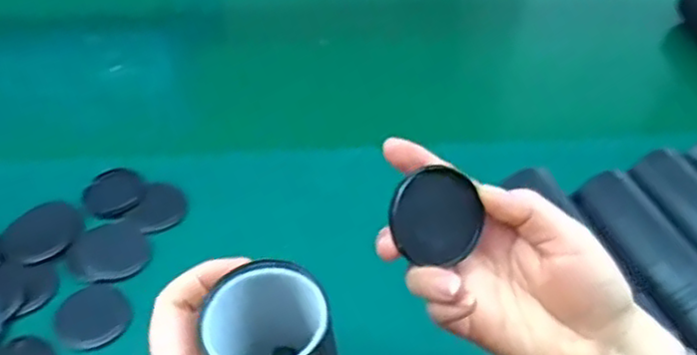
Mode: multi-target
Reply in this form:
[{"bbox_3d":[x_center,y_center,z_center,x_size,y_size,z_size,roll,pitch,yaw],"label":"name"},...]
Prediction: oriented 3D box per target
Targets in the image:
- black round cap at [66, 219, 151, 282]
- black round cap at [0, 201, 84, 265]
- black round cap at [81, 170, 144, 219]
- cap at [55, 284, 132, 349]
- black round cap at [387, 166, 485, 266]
[{"bbox_3d":[-0.184,0.057,0.517,0.056,0.004,0.055,1,46,-1],"label":"black round cap"},{"bbox_3d":[-0.240,0.042,0.530,0.059,0.009,0.064,1,46,-1],"label":"black round cap"},{"bbox_3d":[-0.193,0.014,0.559,0.048,0.007,0.050,1,46,-1],"label":"black round cap"},{"bbox_3d":[-0.180,0.098,0.476,0.048,0.006,0.046,1,46,-1],"label":"cap"},{"bbox_3d":[0.044,0.021,0.331,0.048,0.044,0.004,-12,2,-22],"label":"black round cap"}]

